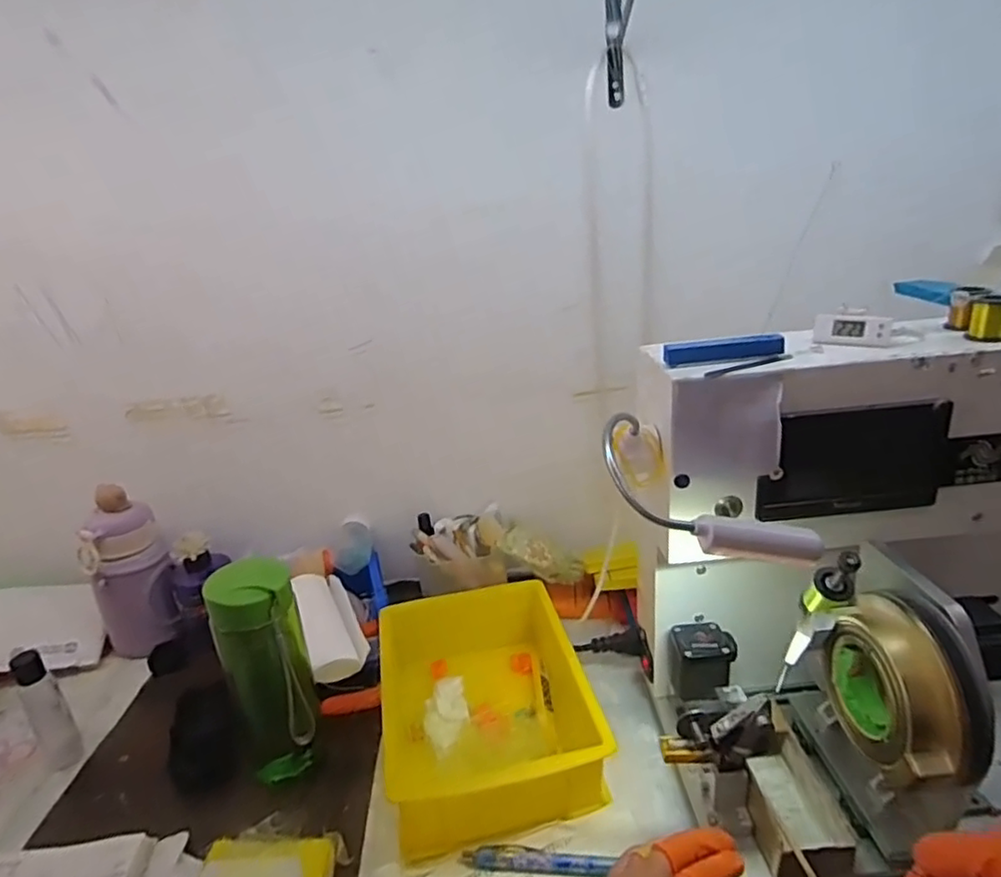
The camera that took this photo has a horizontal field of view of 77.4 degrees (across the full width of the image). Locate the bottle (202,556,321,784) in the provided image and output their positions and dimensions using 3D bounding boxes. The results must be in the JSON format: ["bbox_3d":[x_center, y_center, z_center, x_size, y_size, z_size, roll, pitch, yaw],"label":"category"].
[{"bbox_3d":[-0.200,0.203,0.545,0.066,0.213,0.065,-14,23,-21],"label":"bottle"}]

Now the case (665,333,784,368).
[{"bbox_3d":[0.166,-0.066,0.464,0.086,0.014,0.015,-5,22,0],"label":"case"}]

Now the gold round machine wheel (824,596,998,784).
[{"bbox_3d":[0.258,0.157,0.401,0.046,0.094,0.100,-5,22,-1],"label":"gold round machine wheel"}]

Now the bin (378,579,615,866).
[{"bbox_3d":[-0.018,0.240,0.588,0.177,0.069,0.239,-9,22,-9],"label":"bin"}]

